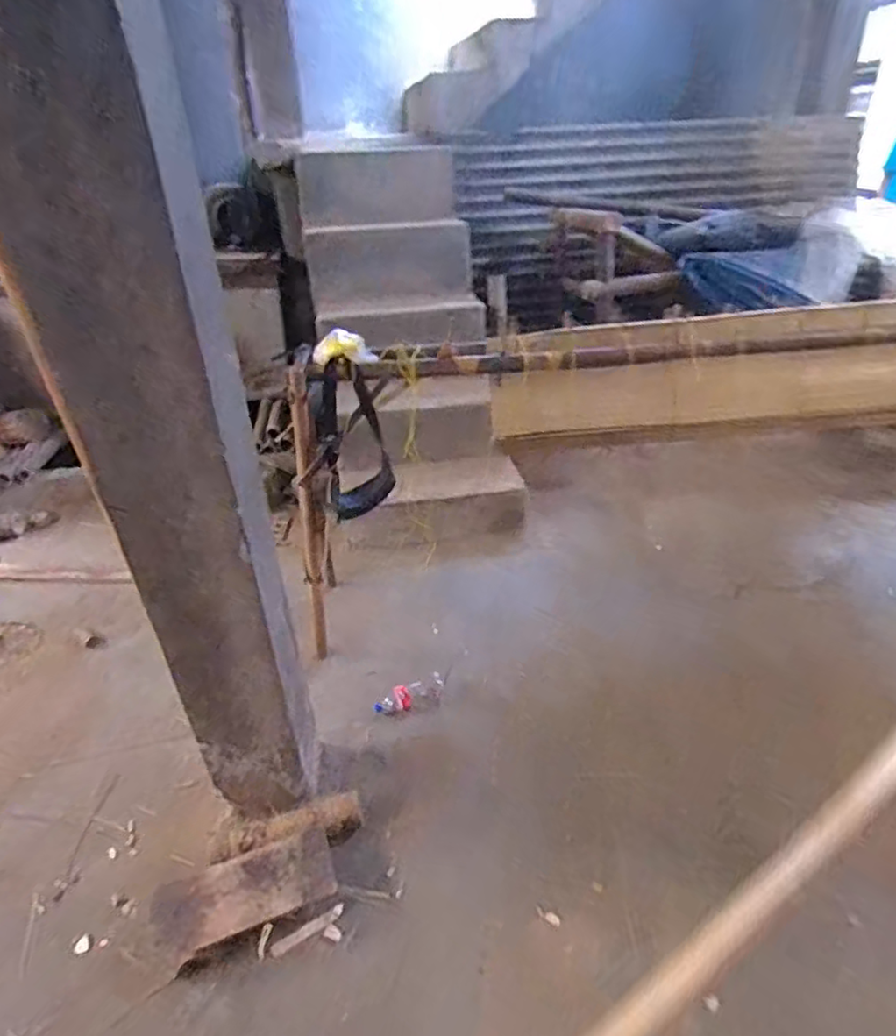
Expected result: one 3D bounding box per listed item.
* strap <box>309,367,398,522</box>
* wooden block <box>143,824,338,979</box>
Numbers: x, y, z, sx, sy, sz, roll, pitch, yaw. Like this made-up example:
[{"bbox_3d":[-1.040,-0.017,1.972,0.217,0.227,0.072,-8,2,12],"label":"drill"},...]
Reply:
[{"bbox_3d":[-0.273,-0.216,1.768,0.193,0.442,0.088,-16,33,-21],"label":"strap"},{"bbox_3d":[-0.423,0.770,1.262,0.363,0.042,0.151,-15,33,-19],"label":"wooden block"}]

